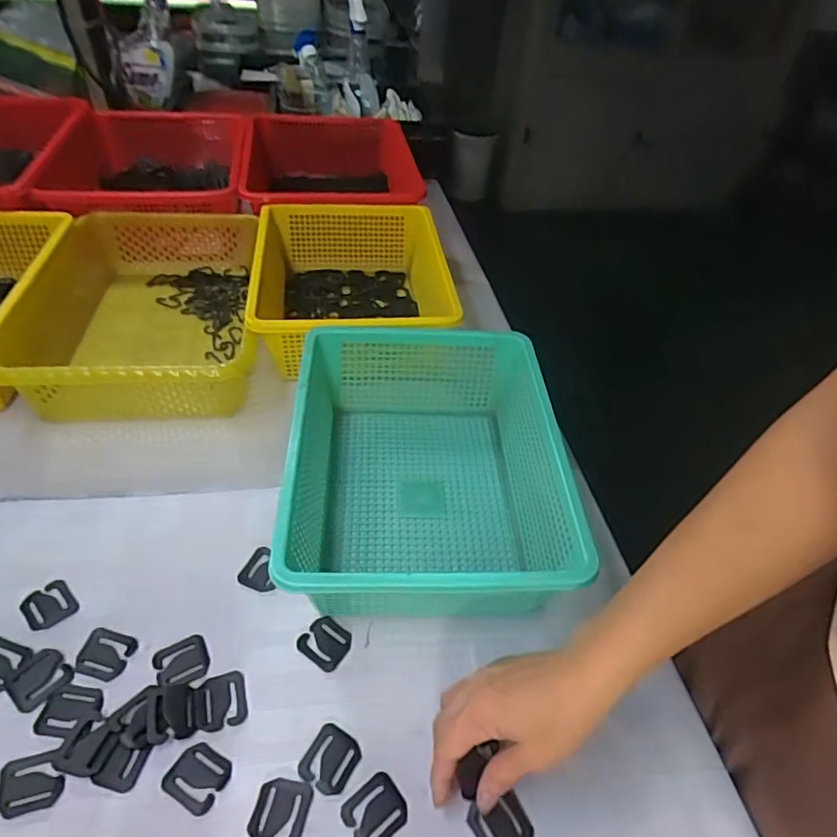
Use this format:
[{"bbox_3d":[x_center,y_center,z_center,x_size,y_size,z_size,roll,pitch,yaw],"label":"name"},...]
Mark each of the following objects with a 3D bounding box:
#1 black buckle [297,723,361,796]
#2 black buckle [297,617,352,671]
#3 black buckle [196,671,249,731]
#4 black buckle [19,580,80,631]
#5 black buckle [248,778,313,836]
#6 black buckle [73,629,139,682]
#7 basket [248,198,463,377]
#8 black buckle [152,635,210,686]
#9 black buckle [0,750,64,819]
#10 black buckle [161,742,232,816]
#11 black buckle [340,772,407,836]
[{"bbox_3d":[-0.062,0.242,0.402,0.037,0.004,0.039,26,48,19],"label":"black buckle"},{"bbox_3d":[-0.075,0.181,0.457,0.037,0.005,0.035,27,49,20],"label":"black buckle"},{"bbox_3d":[-0.148,0.211,0.423,0.035,0.004,0.038,-11,47,-16],"label":"black buckle"},{"bbox_3d":[-0.304,0.153,0.463,0.035,0.004,0.041,-33,56,-32],"label":"black buckle"},{"bbox_3d":[-0.092,0.262,0.376,0.036,0.004,0.039,10,45,5],"label":"black buckle"},{"bbox_3d":[-0.245,0.184,0.440,0.039,0.004,0.035,13,45,8],"label":"black buckle"},{"bbox_3d":[-0.079,-0.169,0.744,0.273,0.101,0.309,-6,46,-11],"label":"basket"},{"bbox_3d":[-0.185,0.190,0.440,0.038,0.004,0.036,-20,50,-23],"label":"black buckle"},{"bbox_3d":[-0.259,0.244,0.377,0.038,0.004,0.035,-9,47,-14],"label":"black buckle"},{"bbox_3d":[-0.153,0.246,0.390,0.040,0.004,0.036,24,48,17],"label":"black buckle"},{"bbox_3d":[-0.029,0.264,0.380,0.039,0.004,0.037,-28,54,-29],"label":"black buckle"}]

